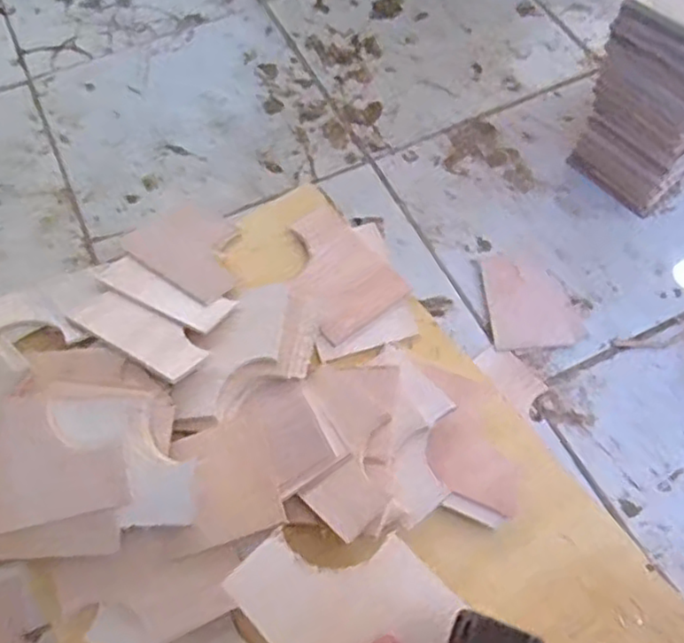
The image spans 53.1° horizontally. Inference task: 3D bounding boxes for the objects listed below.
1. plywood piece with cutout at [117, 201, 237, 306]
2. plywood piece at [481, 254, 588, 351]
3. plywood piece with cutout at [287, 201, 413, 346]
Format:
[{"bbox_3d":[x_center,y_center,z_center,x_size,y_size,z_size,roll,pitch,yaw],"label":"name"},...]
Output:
[{"bbox_3d":[-0.108,-0.055,0.507,0.096,0.004,0.068,32,60,26],"label":"plywood piece with cutout"},{"bbox_3d":[0.175,-0.022,0.636,0.079,0.004,0.098,-6,61,-1],"label":"plywood piece"},{"bbox_3d":[-0.008,-0.041,0.490,0.071,0.008,0.103,-33,65,-15],"label":"plywood piece with cutout"}]

